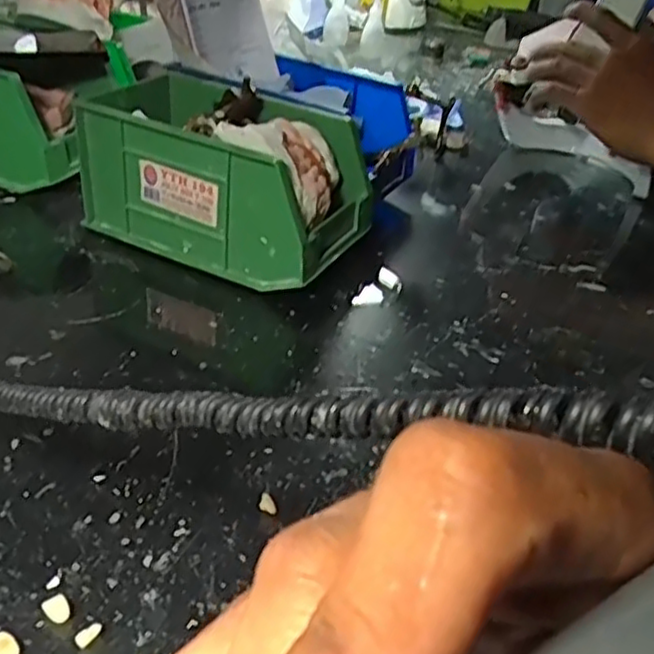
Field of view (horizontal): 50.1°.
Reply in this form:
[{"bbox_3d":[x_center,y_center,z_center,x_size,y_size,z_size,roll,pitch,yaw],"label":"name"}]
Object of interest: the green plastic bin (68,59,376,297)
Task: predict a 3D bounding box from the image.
[{"bbox_3d":[-0.068,-0.102,0.466,0.184,0.090,0.104,21,36,19],"label":"green plastic bin"}]

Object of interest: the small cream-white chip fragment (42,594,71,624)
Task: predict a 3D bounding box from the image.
[{"bbox_3d":[-0.093,0.098,0.242,0.008,0.004,0.010,-17,41,-32],"label":"small cream-white chip fragment"}]

